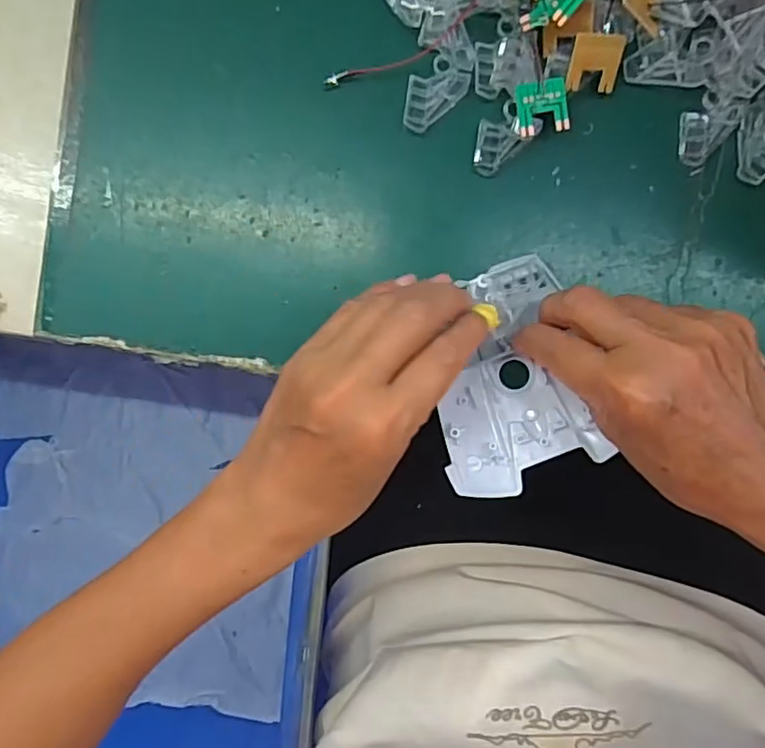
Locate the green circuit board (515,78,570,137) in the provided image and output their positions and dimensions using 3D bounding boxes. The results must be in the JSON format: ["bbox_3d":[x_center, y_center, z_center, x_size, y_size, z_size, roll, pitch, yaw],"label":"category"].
[{"bbox_3d":[0.080,-0.134,0.299,0.024,0.004,0.025,-9,97,4],"label":"green circuit board"}]

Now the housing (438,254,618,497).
[{"bbox_3d":[0.063,0.003,0.307,0.077,0.021,0.111,-17,96,3],"label":"housing"}]

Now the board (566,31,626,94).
[{"bbox_3d":[0.106,-0.155,0.297,0.024,0.004,0.027,0,128,1],"label":"board"}]

